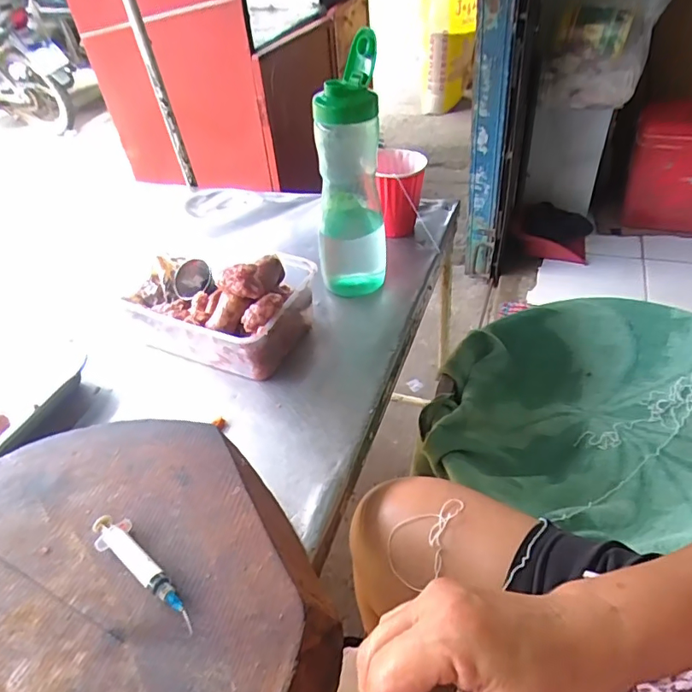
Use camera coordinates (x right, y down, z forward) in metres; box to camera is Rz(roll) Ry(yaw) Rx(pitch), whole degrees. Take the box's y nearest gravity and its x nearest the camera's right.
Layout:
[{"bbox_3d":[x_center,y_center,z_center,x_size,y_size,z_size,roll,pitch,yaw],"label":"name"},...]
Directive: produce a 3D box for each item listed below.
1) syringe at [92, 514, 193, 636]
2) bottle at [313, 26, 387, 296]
[{"bbox_3d":[-0.136,0.151,0.335,0.109,0.011,0.023,29,54,32],"label":"syringe"},{"bbox_3d":[0.002,-0.200,0.618,0.084,0.291,0.079,-6,43,2],"label":"bottle"}]

